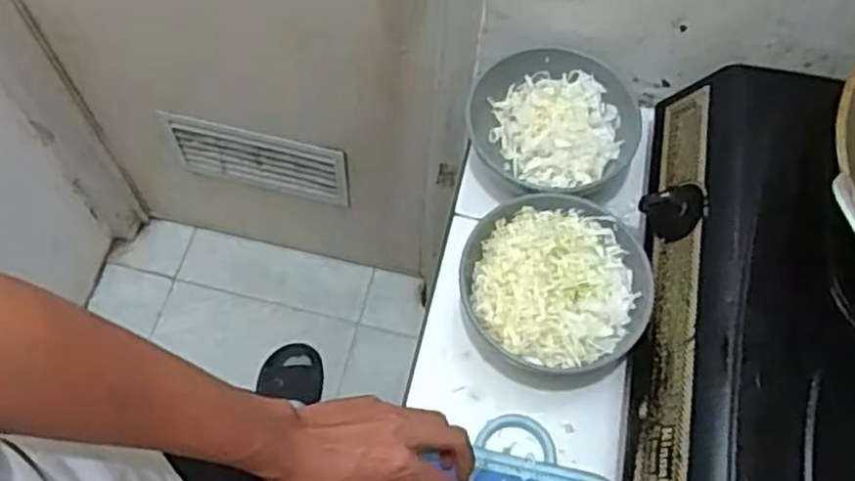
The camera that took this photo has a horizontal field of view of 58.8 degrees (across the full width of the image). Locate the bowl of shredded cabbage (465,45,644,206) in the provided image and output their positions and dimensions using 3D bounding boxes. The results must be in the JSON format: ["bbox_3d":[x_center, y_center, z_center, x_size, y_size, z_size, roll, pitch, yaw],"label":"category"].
[{"bbox_3d":[0.124,-0.099,0.727,0.155,0.063,0.150,1,65,-2],"label":"bowl of shredded cabbage"}]

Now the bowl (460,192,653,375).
[{"bbox_3d":[0.111,0.040,0.665,0.154,0.055,0.147,-11,66,-7],"label":"bowl"}]

